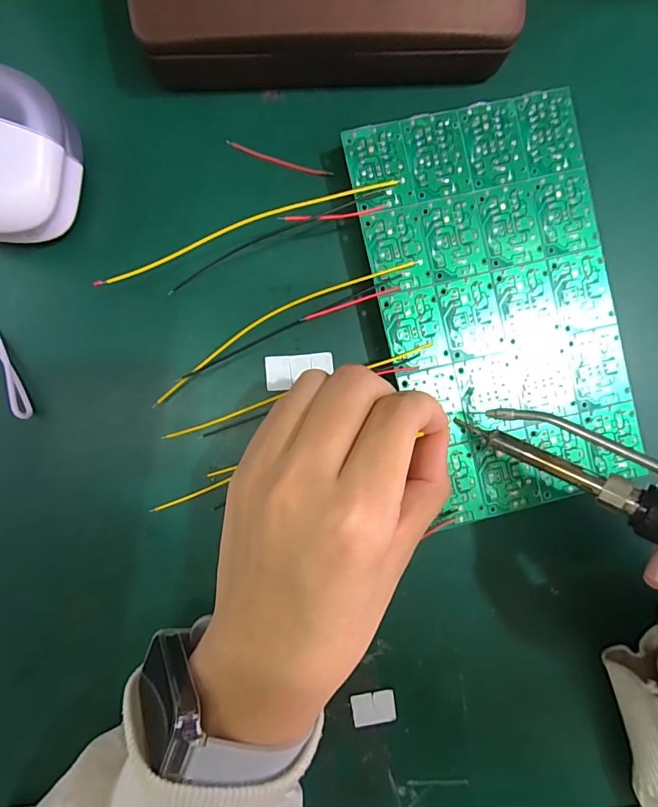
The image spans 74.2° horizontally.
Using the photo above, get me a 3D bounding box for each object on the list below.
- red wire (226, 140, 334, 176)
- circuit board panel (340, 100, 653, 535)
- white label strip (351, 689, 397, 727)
[{"bbox_3d":[-0.022,-0.109,0.193,0.048,0.004,0.004,15,91,-4],"label":"red wire"},{"bbox_3d":[0.075,-0.041,0.190,0.101,0.004,0.172,-13,92,-3],"label":"circuit board panel"},{"bbox_3d":[0.021,0.143,0.203,0.020,0.004,0.015,-7,92,-4],"label":"white label strip"}]

